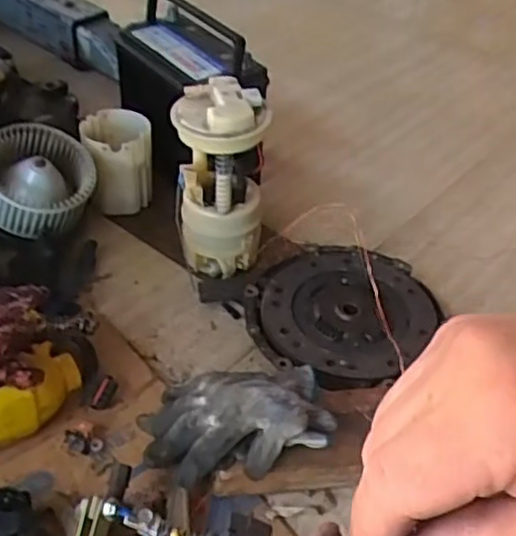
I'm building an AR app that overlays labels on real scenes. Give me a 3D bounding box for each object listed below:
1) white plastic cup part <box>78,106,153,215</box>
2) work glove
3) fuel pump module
[{"bbox_3d":[-0.208,-0.155,1.081,0.099,0.122,0.110,-5,45,-10],"label":"white plastic cup part"},{"bbox_3d":[-0.024,0.151,0.736,0.188,0.083,0.122,-3,44,-8],"label":"work glove"},{"bbox_3d":[-0.050,-0.110,0.943,0.112,0.241,0.123,-2,44,-7],"label":"fuel pump module"}]

